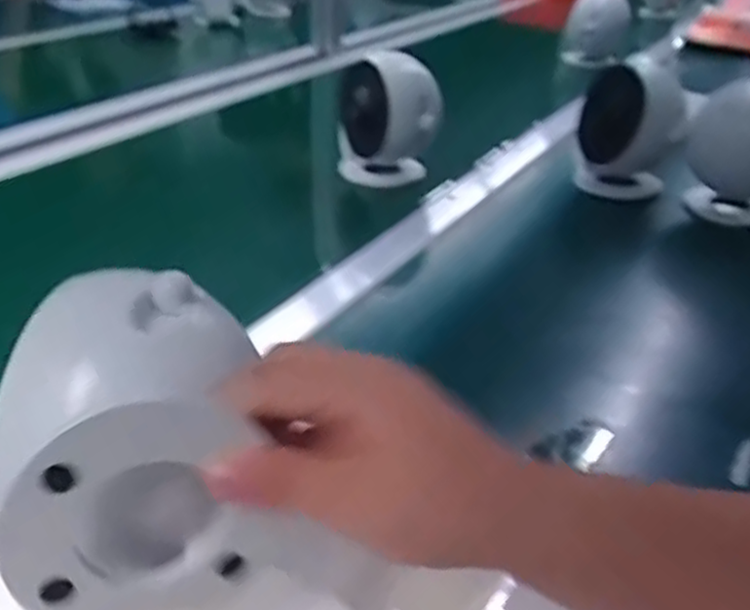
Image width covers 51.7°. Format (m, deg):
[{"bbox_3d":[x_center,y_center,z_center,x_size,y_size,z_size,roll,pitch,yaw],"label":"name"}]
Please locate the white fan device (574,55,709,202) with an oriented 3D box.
[{"bbox_3d":[0.276,-0.191,0.829,0.113,0.135,0.096,11,30,12],"label":"white fan device"}]

